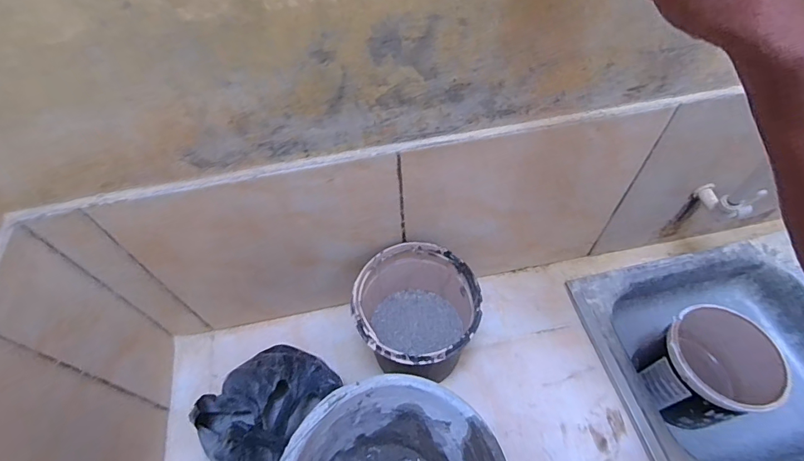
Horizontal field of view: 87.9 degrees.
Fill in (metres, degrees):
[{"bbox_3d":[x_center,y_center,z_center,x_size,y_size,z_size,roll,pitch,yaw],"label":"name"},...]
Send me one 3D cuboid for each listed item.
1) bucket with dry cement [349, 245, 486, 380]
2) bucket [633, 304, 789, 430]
[{"bbox_3d":[0.023,0.151,0.704,0.185,0.181,0.191,-1,55,2],"label":"bucket with dry cement"},{"bbox_3d":[0.544,0.258,0.769,0.196,0.171,0.170,-21,57,-12],"label":"bucket"}]

